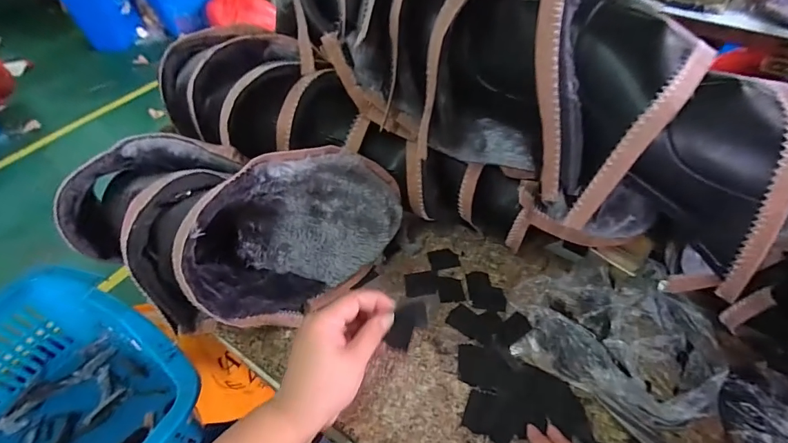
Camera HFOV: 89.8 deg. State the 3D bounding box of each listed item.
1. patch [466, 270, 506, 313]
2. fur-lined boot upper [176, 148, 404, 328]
[{"bbox_3d":[0.104,0.078,0.444,0.039,0.007,0.052,-1,50,1],"label":"patch"},{"bbox_3d":[-0.107,0.008,0.418,0.217,0.182,0.121,-28,55,-20],"label":"fur-lined boot upper"}]

